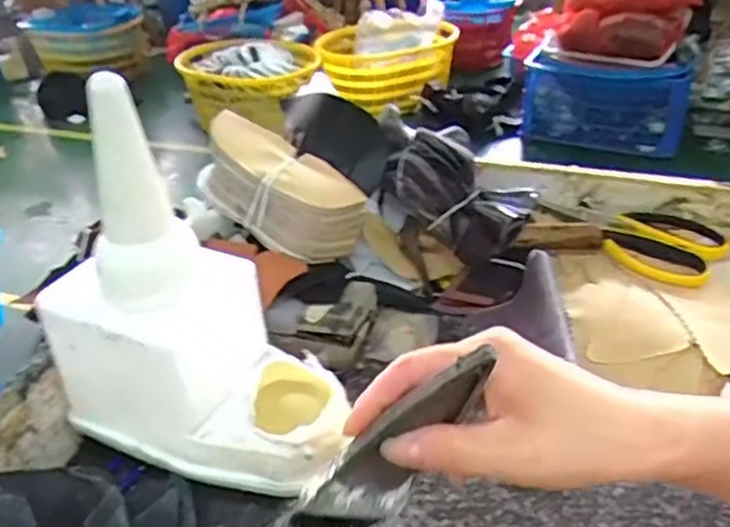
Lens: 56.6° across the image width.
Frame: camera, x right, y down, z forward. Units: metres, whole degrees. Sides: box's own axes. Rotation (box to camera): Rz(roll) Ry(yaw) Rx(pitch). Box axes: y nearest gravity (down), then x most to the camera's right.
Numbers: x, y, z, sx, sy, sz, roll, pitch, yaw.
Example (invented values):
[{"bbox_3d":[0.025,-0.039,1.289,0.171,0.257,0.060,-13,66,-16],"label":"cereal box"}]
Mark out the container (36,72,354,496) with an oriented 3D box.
[{"bbox_3d":[-0.115,0.023,0.450,0.203,0.239,0.105,7,36,15],"label":"container"}]

